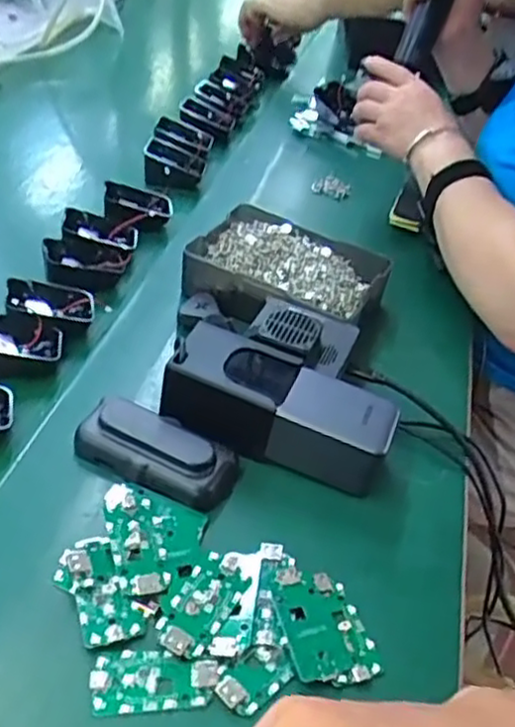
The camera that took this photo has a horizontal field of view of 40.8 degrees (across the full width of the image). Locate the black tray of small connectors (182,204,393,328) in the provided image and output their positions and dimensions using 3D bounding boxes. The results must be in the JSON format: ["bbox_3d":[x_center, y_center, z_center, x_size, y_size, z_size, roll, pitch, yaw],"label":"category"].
[{"bbox_3d":[0.026,-0.081,0.617,0.161,0.034,0.126,22,43,18],"label":"black tray of small connectors"}]

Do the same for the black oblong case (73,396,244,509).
[{"bbox_3d":[-0.067,0.057,0.461,0.106,0.027,0.050,21,42,16],"label":"black oblong case"}]

